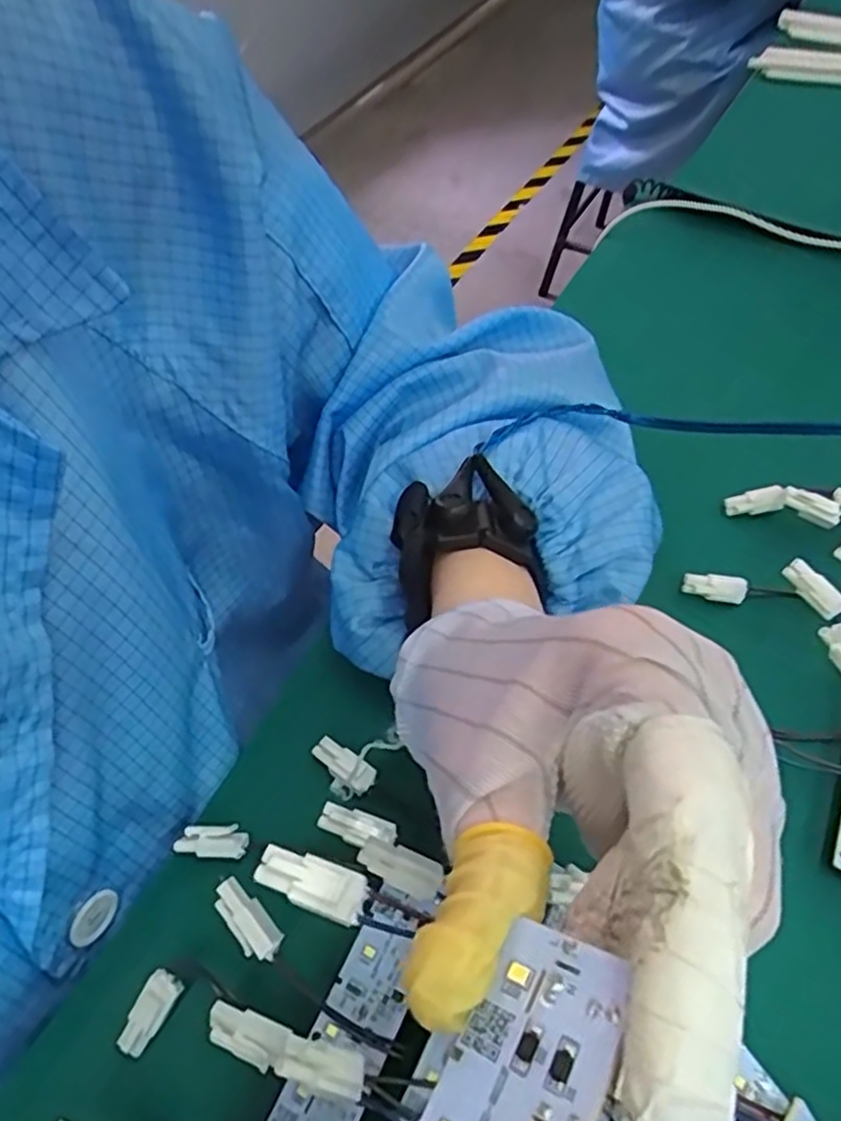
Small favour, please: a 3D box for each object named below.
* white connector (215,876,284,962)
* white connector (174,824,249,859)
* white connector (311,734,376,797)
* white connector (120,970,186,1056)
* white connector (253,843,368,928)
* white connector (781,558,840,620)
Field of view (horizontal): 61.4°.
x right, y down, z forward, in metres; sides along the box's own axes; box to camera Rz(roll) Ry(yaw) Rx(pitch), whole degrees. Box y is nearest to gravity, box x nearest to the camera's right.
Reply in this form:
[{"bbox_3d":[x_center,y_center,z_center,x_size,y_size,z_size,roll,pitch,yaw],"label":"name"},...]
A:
[{"bbox_3d":[-0.054,0.112,0.220,0.012,0.006,0.026,-38,76,-22],"label":"white connector"},{"bbox_3d":[-0.076,0.102,0.259,0.027,0.005,0.011,2,54,4],"label":"white connector"},{"bbox_3d":[-0.030,0.078,0.272,0.026,0.007,0.010,30,61,22],"label":"white connector"},{"bbox_3d":[-0.086,0.143,0.223,0.010,0.005,0.025,27,81,20],"label":"white connector"},{"bbox_3d":[-0.026,0.074,0.163,0.026,0.005,0.011,17,57,15],"label":"white connector"},{"bbox_3d":[0.155,0.012,0.278,0.029,0.012,0.007,43,62,-7],"label":"white connector"}]

